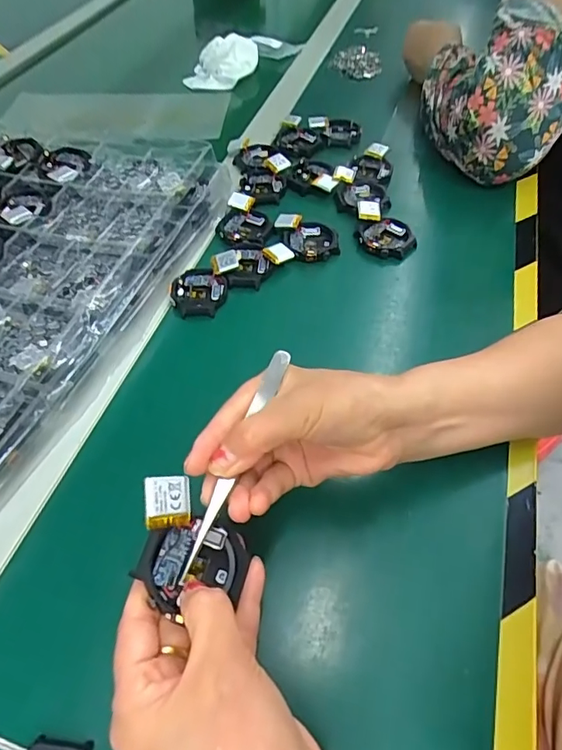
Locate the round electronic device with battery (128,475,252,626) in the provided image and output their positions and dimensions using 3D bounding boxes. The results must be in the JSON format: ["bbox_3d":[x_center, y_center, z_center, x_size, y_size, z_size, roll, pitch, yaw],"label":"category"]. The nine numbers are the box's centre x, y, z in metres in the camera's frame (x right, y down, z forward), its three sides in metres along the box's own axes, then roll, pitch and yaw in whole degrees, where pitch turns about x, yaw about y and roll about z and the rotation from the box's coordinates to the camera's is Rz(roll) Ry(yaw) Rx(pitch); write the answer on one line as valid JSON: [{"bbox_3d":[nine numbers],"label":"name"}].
[{"bbox_3d":[-0.042,0.081,0.241,0.054,0.009,0.057,14,72,-31],"label":"round electronic device with battery"}]

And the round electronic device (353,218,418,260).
[{"bbox_3d":[0.099,-0.130,0.471,0.056,0.014,0.044,10,53,10],"label":"round electronic device"}]

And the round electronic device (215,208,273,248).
[{"bbox_3d":[-0.034,-0.145,0.482,0.052,0.008,0.050,-1,52,2],"label":"round electronic device"}]

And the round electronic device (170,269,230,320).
[{"bbox_3d":[-0.073,-0.072,0.429,0.049,0.013,0.049,0,58,-1],"label":"round electronic device"}]

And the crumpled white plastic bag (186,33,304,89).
[{"bbox_3d":[-0.060,-0.443,0.678,0.084,0.048,0.156,35,62,26],"label":"crumpled white plastic bag"}]

